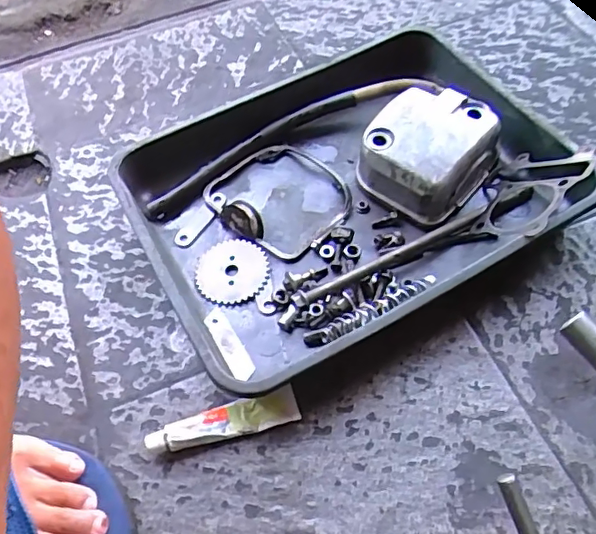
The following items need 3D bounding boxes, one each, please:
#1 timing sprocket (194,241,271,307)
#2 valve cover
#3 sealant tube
[{"bbox_3d":[-0.057,0.004,0.501,0.063,0.005,0.066,-2,56,3],"label":"timing sprocket"},{"bbox_3d":[0.118,-0.106,0.527,0.103,0.053,0.115,33,65,23],"label":"valve cover"},{"bbox_3d":[-0.055,0.114,0.426,0.110,0.017,0.026,-15,57,-5],"label":"sealant tube"}]

